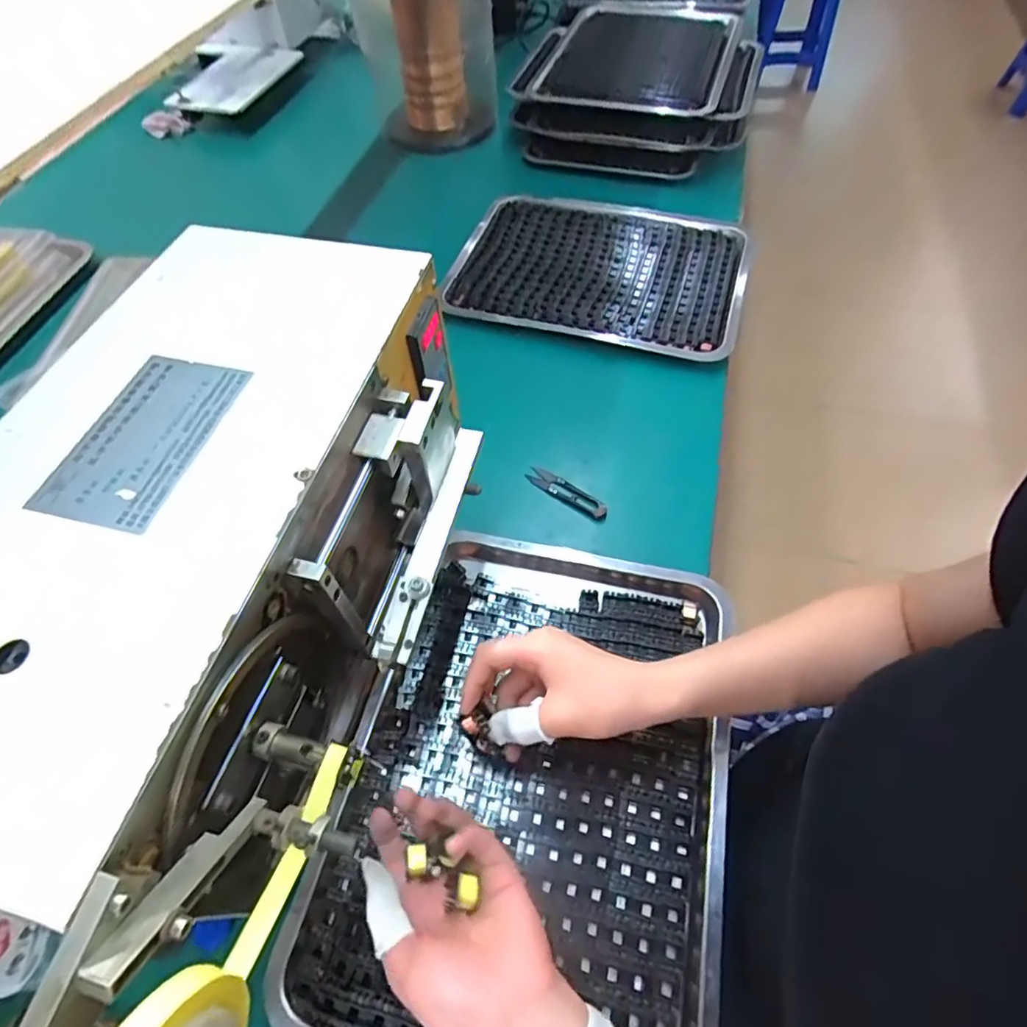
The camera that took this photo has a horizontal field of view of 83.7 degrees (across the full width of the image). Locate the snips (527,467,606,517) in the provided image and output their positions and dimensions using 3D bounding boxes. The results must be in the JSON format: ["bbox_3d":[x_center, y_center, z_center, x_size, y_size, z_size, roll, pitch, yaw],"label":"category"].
[{"bbox_3d":[0.057,-0.023,0.614,0.094,0.014,0.018,31,63,20],"label":"snips"}]

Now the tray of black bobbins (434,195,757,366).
[{"bbox_3d":[0.115,-0.346,0.795,0.387,0.023,0.286,16,59,12],"label":"tray of black bobbins"}]

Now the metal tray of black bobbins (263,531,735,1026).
[{"bbox_3d":[0.018,0.202,0.456,0.287,0.026,0.386,11,58,9],"label":"metal tray of black bobbins"}]

